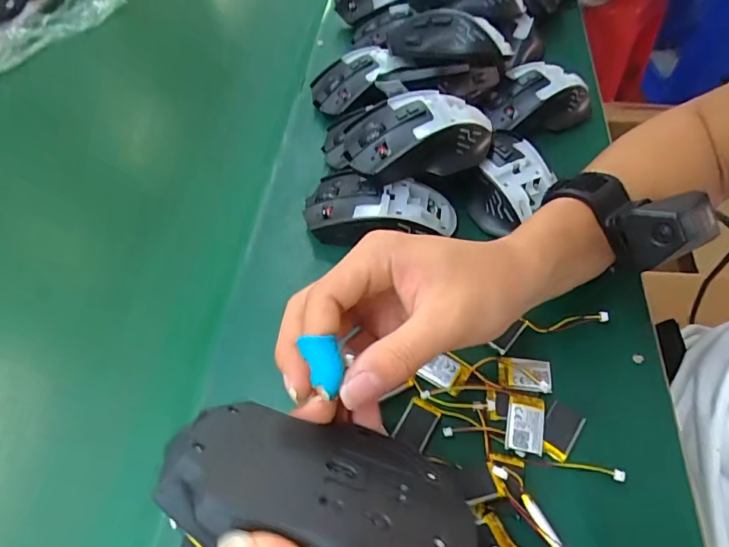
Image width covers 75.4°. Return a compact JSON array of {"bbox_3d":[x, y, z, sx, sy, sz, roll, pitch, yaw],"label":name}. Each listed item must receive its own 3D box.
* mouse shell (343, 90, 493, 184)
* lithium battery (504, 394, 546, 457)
[{"bbox_3d":[0.042,-0.104,0.362,0.116,0.048,0.066,-9,56,-1],"label":"mouse shell"},{"bbox_3d":[0.094,0.088,0.275,0.020,0.008,0.033,8,58,10],"label":"lithium battery"}]

